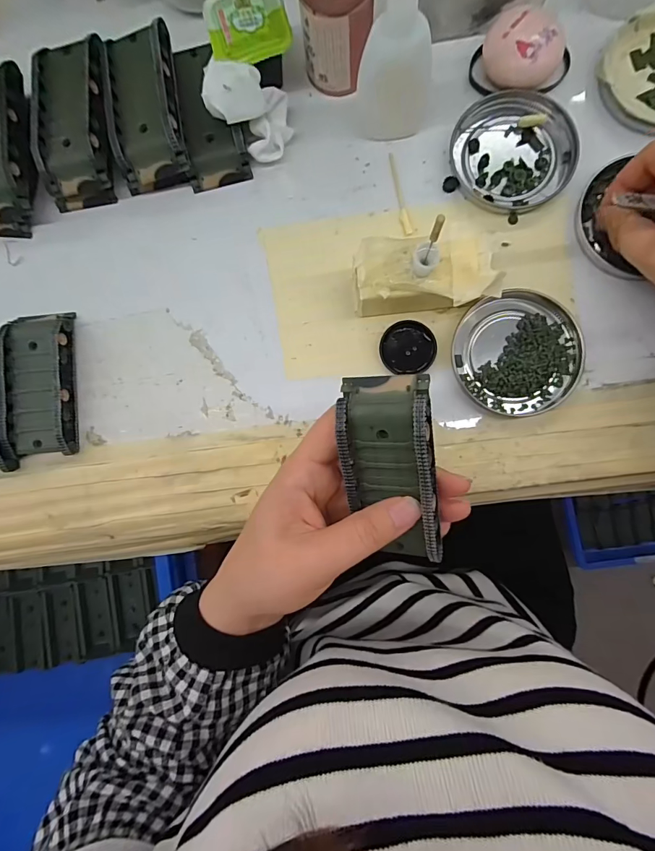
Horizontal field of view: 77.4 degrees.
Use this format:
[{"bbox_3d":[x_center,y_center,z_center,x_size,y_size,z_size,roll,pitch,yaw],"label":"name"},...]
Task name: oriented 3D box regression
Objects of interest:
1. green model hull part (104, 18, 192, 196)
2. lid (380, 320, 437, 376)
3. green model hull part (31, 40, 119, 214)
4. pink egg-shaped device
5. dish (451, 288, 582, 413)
[{"bbox_3d":[-0.119,-0.212,0.272,0.047,0.037,0.096,-5,86,3],"label":"green model hull part"},{"bbox_3d":[0.052,-0.050,0.267,0.035,0.006,0.034,0,87,4],"label":"lid"},{"bbox_3d":[-0.167,-0.205,0.278,0.051,0.034,0.096,-5,86,3],"label":"green model hull part"},{"bbox_3d":[0.126,-0.239,0.264,0.058,0.024,0.040,23,88,5],"label":"pink egg-shaped device"},{"bbox_3d":[0.121,-0.046,0.261,0.080,0.010,0.074,0,87,4],"label":"dish"}]

